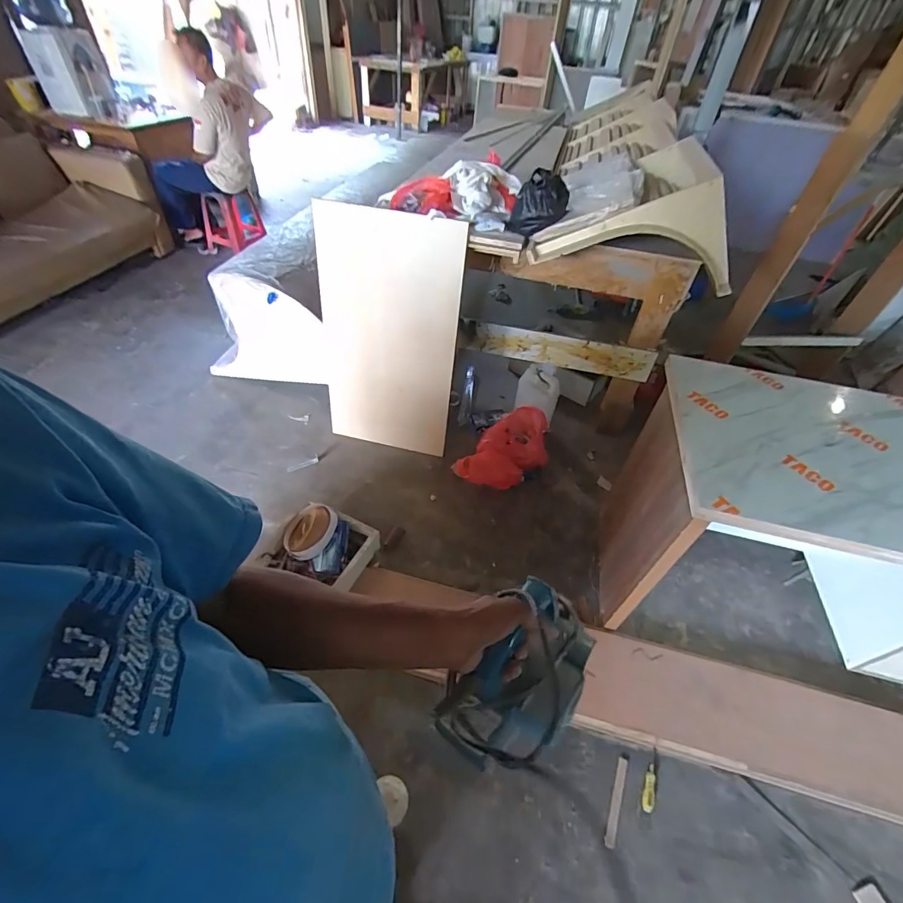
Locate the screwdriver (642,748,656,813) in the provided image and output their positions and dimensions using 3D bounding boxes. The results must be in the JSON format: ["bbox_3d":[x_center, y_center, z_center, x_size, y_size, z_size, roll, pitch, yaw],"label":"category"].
[{"bbox_3d":[0.537,0.885,1.145,0.033,0.018,0.146,21,47,13],"label":"screwdriver"}]

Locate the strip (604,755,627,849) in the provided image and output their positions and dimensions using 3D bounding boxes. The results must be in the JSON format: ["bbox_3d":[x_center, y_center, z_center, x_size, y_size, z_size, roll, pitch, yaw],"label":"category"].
[{"bbox_3d":[0.432,0.914,1.109,0.024,0.014,0.197,22,47,14],"label":"strip"}]

